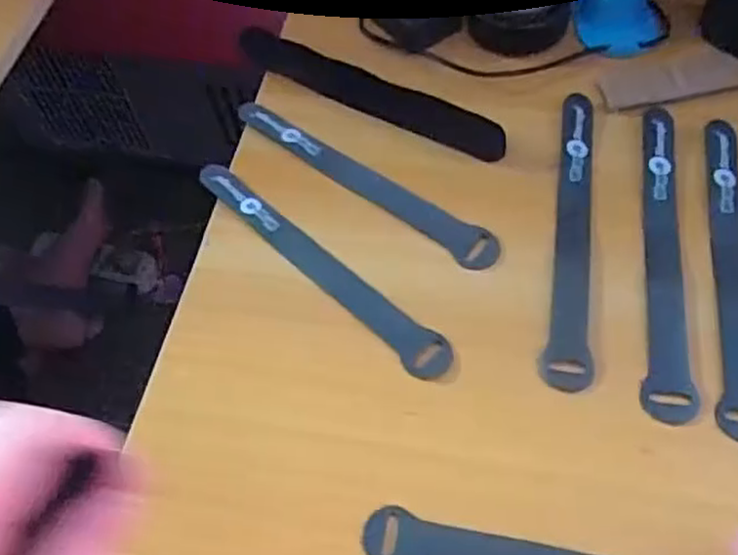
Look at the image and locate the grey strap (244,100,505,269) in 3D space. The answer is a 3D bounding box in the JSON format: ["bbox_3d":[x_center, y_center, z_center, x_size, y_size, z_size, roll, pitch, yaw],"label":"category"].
[{"bbox_3d":[-0.006,-0.065,0.449,0.203,0.004,0.023,35,65,25],"label":"grey strap"}]

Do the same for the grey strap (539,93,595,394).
[{"bbox_3d":[0.118,-0.032,0.414,0.023,0.004,0.211,7,56,9],"label":"grey strap"}]

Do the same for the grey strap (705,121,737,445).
[{"bbox_3d":[0.197,-0.011,0.390,0.023,0.004,0.209,7,56,9],"label":"grey strap"}]

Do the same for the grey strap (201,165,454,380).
[{"bbox_3d":[-0.034,-0.011,0.412,0.024,0.006,0.205,-40,61,-21],"label":"grey strap"}]

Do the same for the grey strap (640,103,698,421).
[{"bbox_3d":[0.164,-0.018,0.399,0.023,0.004,0.210,7,56,9],"label":"grey strap"}]

